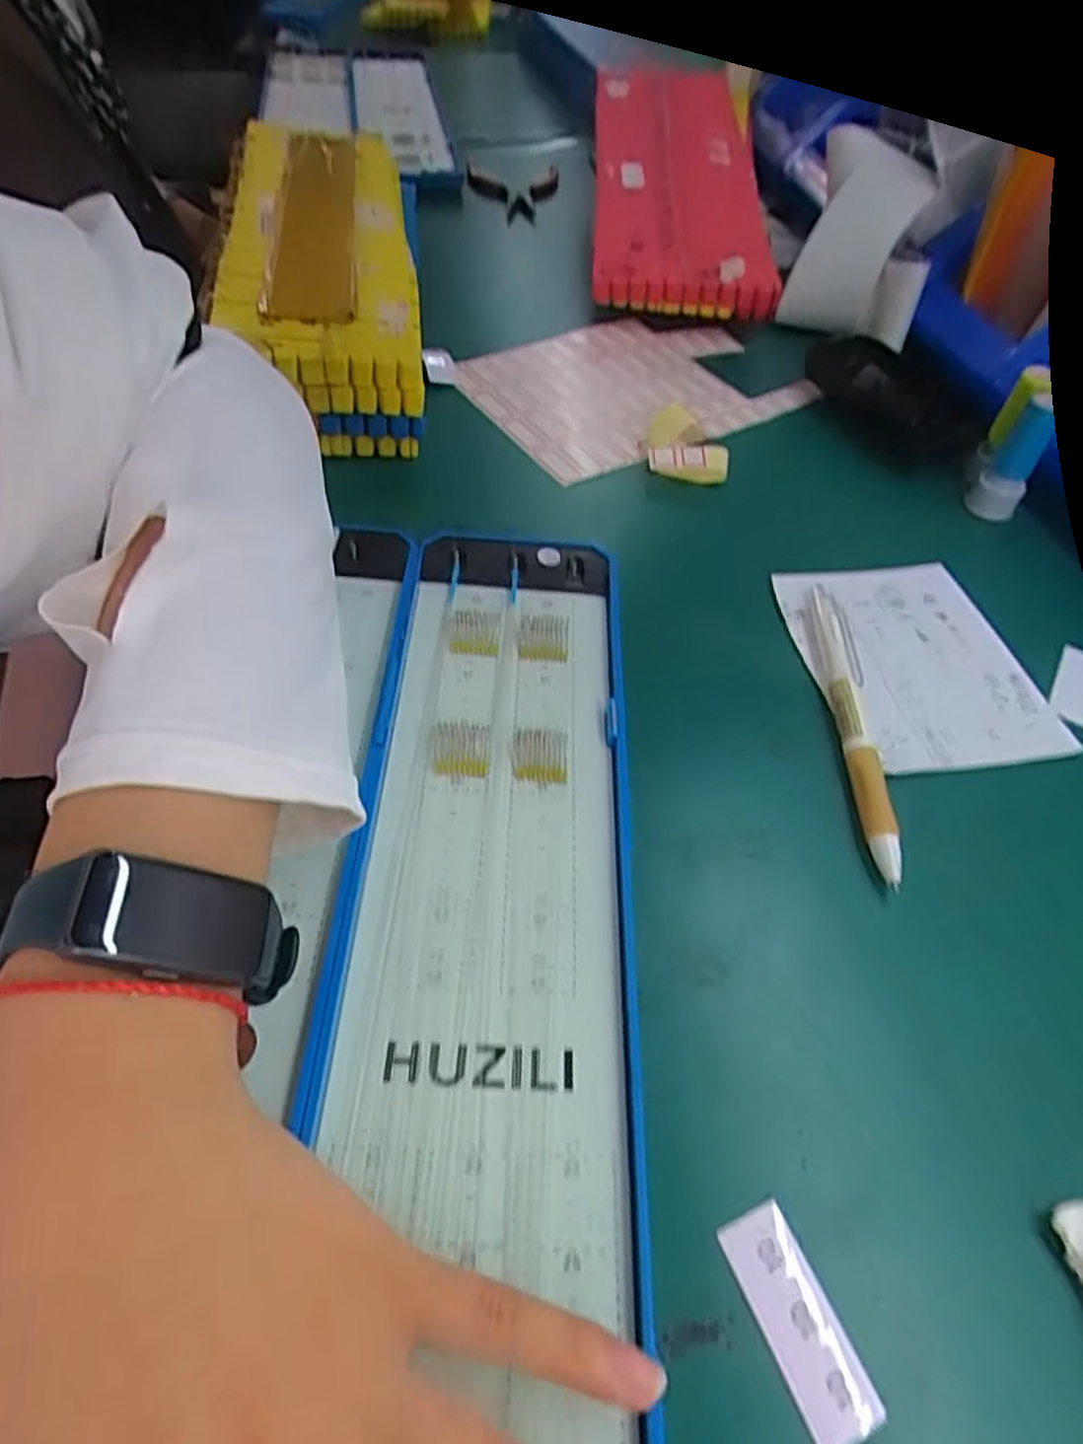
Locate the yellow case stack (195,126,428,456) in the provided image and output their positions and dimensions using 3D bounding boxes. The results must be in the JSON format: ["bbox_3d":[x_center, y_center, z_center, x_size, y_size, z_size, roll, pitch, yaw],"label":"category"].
[{"bbox_3d":[-0.130,-0.276,0.466,0.101,0.057,0.333,-4,51,-8],"label":"yellow case stack"}]

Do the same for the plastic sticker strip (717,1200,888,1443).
[{"bbox_3d":[0.062,0.145,0.187,0.018,0.004,0.046,-17,54,-18],"label":"plastic sticker strip"}]

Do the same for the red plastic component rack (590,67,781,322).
[{"bbox_3d":[0.095,-0.384,0.544,0.116,0.033,0.283,5,61,-4],"label":"red plastic component rack"}]

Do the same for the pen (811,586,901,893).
[{"bbox_3d":[0.121,-0.002,0.302,0.017,0.011,0.139,7,50,2],"label":"pen"}]

